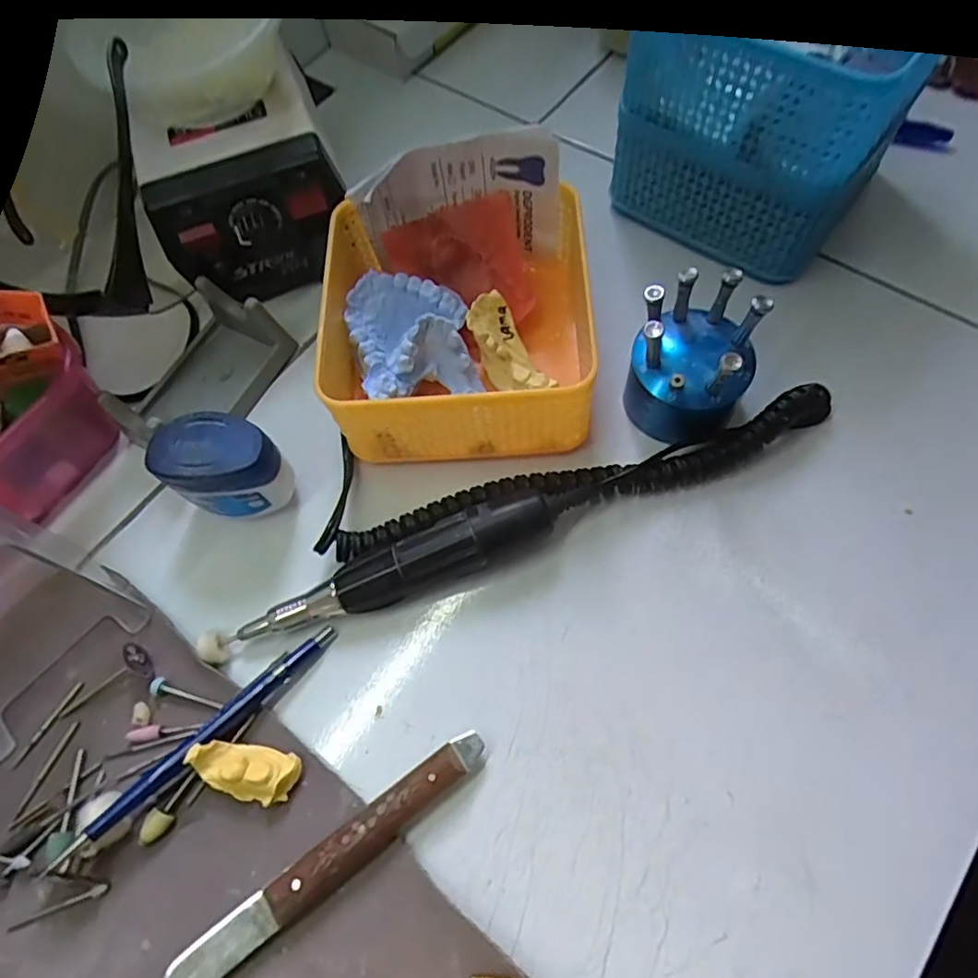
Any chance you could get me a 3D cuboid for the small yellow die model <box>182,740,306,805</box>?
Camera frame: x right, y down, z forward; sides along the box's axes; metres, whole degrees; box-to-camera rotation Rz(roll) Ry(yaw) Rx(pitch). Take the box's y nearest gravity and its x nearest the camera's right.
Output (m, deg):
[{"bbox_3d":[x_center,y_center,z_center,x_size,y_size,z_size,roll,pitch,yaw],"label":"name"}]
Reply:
[{"bbox_3d":[-0.105,0.121,0.266,0.044,0.019,0.021,9,66,7],"label":"small yellow die model"}]

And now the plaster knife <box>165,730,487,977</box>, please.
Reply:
[{"bbox_3d":[-0.064,0.152,0.252,0.149,0.016,0.017,-34,68,-12],"label":"plaster knife"}]

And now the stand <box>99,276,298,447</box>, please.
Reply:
[{"bbox_3d":[-0.164,-0.066,0.343,0.062,0.041,0.094,29,70,15],"label":"stand"}]

